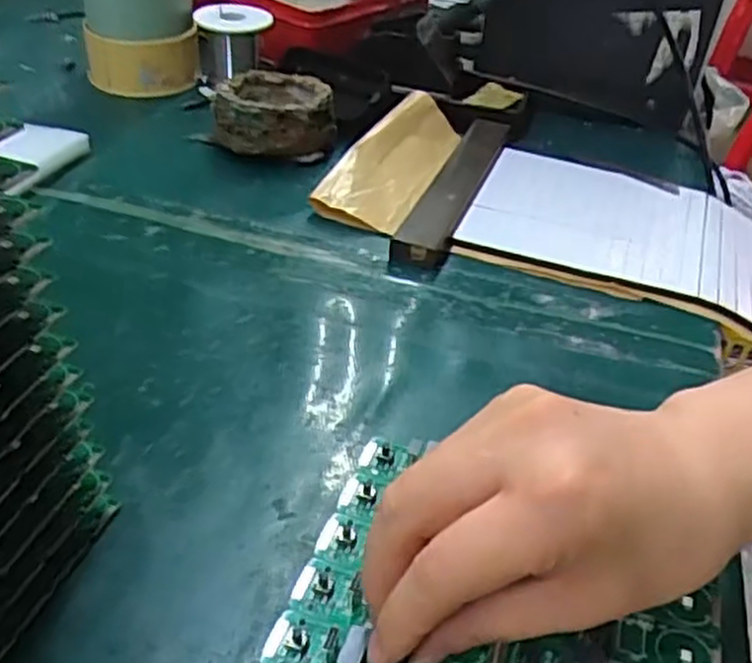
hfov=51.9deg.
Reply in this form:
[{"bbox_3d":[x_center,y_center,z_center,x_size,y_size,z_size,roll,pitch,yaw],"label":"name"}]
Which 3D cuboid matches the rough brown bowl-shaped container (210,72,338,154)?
[{"bbox_3d":[-0.077,-0.164,0.592,0.087,0.046,0.079,9,39,4],"label":"rough brown bowl-shaped container"}]

